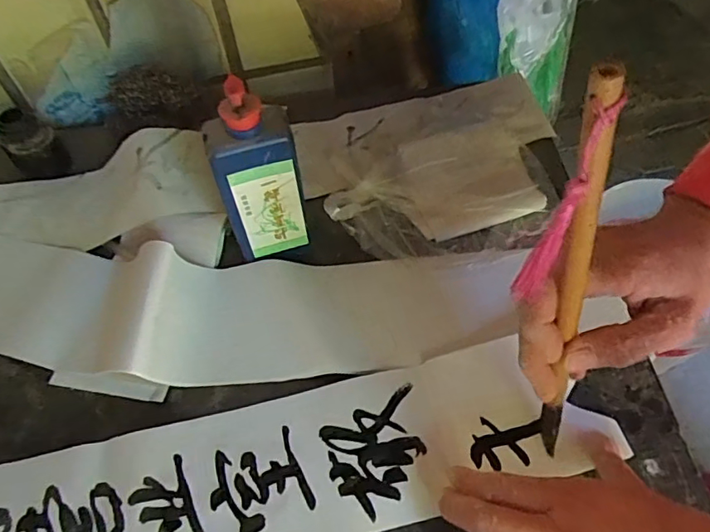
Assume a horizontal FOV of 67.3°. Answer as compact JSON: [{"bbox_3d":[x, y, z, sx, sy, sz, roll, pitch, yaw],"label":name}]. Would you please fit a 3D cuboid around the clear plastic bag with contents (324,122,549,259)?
[{"bbox_3d":[0.068,-0.078,0.450,0.180,0.057,0.129,-9,58,-3],"label":"clear plastic bag with contents"}]

